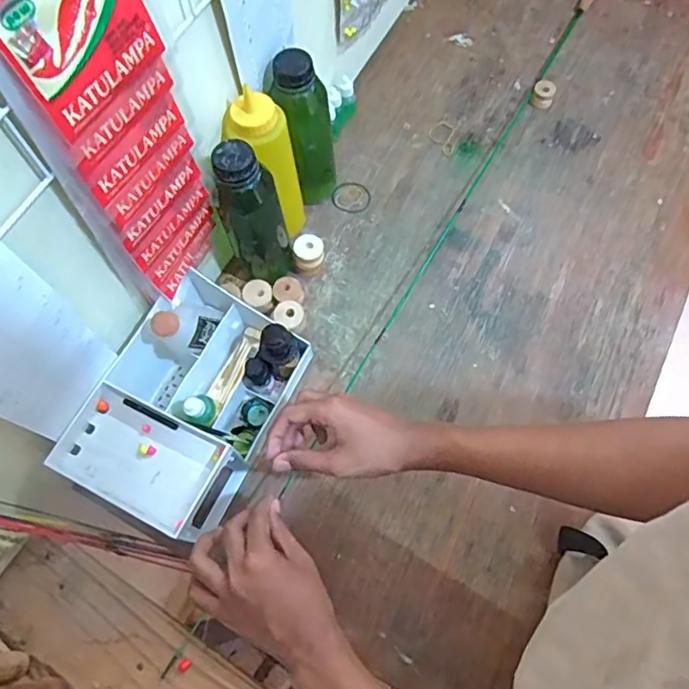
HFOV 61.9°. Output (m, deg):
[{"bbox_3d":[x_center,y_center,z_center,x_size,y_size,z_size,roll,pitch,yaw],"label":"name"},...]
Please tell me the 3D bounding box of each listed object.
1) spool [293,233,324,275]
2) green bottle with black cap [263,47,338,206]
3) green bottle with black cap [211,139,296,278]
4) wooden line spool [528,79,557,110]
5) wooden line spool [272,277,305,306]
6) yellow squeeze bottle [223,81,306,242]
[{"bbox_3d":[-0.041,-0.104,0.674,0.035,0.047,0.034,-1,68,3],"label":"spool"},{"bbox_3d":[-0.044,-0.234,0.649,0.063,0.187,0.067,-8,68,-1],"label":"green bottle with black cap"},{"bbox_3d":[-0.093,-0.131,0.607,0.060,0.191,0.061,-18,68,-4],"label":"green bottle with black cap"},{"bbox_3d":[0.266,-0.335,0.770,0.030,0.024,0.031,22,70,11],"label":"wooden line spool"},{"bbox_3d":[-0.065,-0.061,0.668,0.034,0.024,0.029,4,68,5],"label":"wooden line spool"},{"bbox_3d":[-0.083,-0.184,0.623,0.064,0.186,0.060,10,69,7],"label":"yellow squeeze bottle"}]

